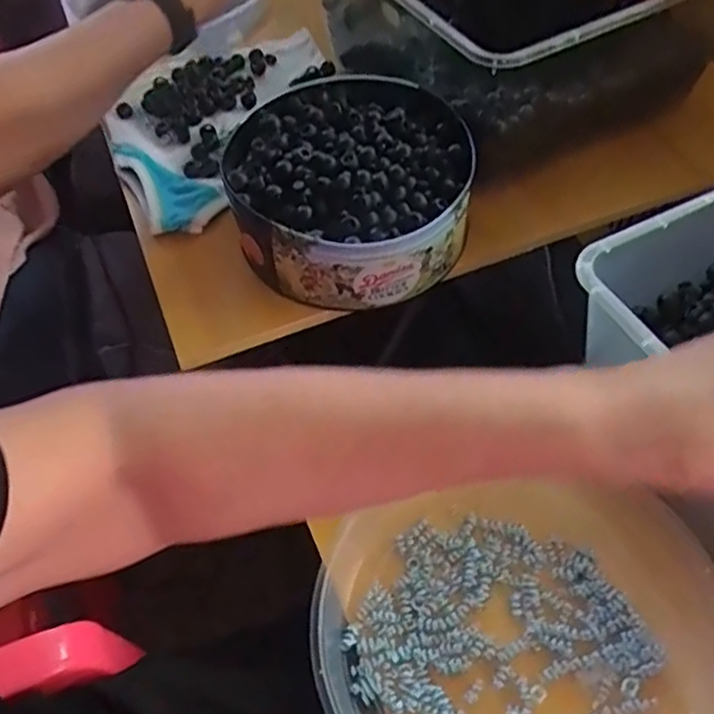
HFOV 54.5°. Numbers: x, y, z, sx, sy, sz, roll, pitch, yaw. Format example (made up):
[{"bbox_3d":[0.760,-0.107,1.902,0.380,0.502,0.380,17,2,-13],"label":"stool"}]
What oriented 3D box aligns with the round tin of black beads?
[{"bbox_3d":[-0.005,-0.132,0.548,0.179,0.074,0.186,-2,55,2],"label":"round tin of black beads"}]

